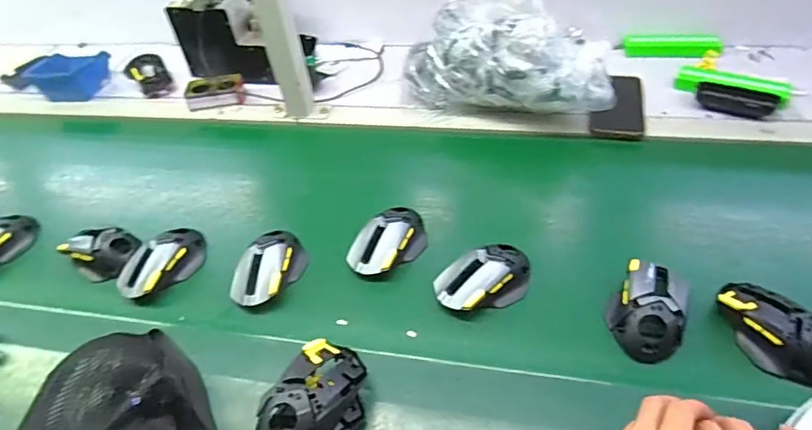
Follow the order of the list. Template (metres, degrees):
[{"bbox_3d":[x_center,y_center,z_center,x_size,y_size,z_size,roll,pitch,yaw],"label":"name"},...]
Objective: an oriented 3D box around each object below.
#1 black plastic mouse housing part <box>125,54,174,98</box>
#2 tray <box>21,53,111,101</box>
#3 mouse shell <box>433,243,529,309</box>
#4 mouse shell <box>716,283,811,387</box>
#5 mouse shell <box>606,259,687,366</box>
[{"bbox_3d":[-0.498,-0.268,1.003,0.071,0.045,0.114,-30,48,-21],"label":"black plastic mouse housing part"},{"bbox_3d":[-0.674,-0.278,1.024,0.152,0.058,0.099,5,46,13],"label":"tray"},{"bbox_3d":[0.092,0.071,0.583,0.118,0.036,0.067,-22,46,-14],"label":"mouse shell"},{"bbox_3d":[0.367,0.112,0.513,0.066,0.038,0.120,-15,45,-8],"label":"mouse shell"},{"bbox_3d":[0.254,0.095,0.539,0.073,0.038,0.111,14,48,20],"label":"mouse shell"}]

